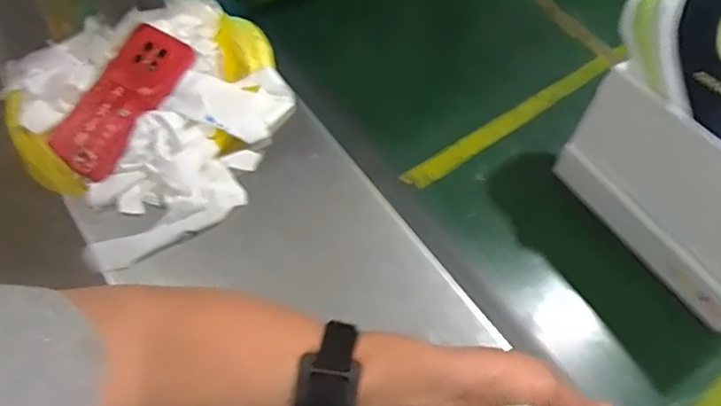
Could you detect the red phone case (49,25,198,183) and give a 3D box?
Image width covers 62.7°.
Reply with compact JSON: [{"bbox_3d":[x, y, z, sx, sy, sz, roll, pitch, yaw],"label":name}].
[{"bbox_3d":[-0.249,-0.108,0.619,0.087,0.014,0.169,32,78,19],"label":"red phone case"}]

